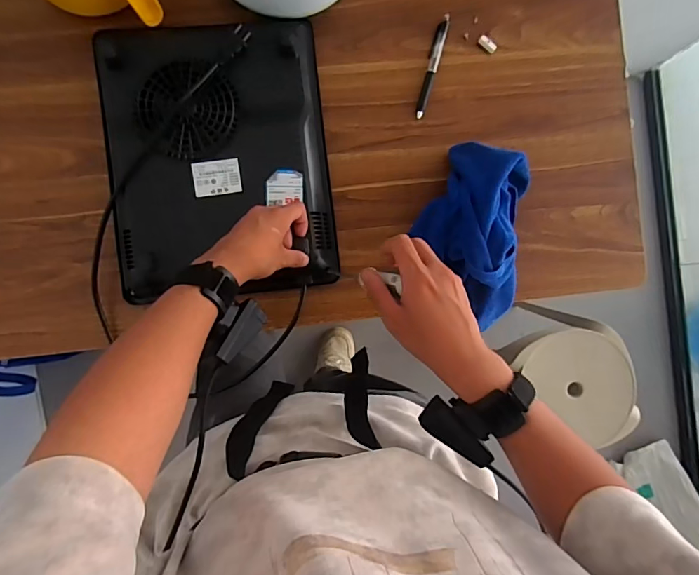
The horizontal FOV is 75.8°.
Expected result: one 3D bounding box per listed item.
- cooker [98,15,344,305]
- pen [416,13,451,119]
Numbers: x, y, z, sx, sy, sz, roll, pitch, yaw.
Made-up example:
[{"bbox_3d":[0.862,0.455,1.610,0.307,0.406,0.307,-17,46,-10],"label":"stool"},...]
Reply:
[{"bbox_3d":[-0.163,-0.160,0.558,0.272,0.045,0.330,-5,91,-5],"label":"cooker"},{"bbox_3d":[0.114,-0.304,0.613,0.014,0.010,0.146,15,89,-5],"label":"pen"}]

